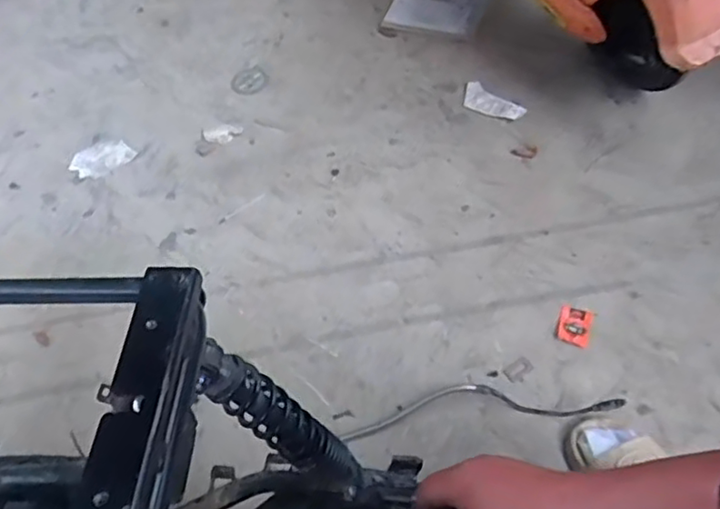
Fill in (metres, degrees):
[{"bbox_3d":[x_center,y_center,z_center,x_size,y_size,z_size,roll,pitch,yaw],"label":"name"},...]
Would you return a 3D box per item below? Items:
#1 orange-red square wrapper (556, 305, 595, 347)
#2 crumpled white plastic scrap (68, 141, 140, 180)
[{"bbox_3d":[0.364,0.119,1.066,0.053,0.009,0.067,16,58,16],"label":"orange-red square wrapper"},{"bbox_3d":[-0.549,-0.206,1.336,0.130,0.024,0.065,-26,57,-12],"label":"crumpled white plastic scrap"}]

